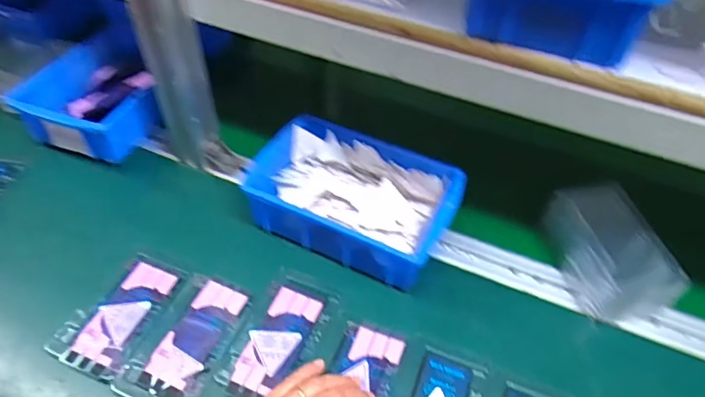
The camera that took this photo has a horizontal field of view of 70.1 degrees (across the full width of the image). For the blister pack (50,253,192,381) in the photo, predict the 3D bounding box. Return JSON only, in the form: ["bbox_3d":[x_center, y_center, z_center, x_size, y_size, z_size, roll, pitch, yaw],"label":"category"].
[{"bbox_3d":[-0.216,0.107,0.472,0.078,0.006,0.118,19,50,12],"label":"blister pack"}]

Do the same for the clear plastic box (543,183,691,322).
[{"bbox_3d":[0.256,0.050,0.513,0.079,0.062,0.131,-5,49,-8],"label":"clear plastic box"}]

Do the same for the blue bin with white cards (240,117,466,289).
[{"bbox_3d":[-0.001,-0.002,0.540,0.211,0.063,0.142,20,51,13],"label":"blue bin with white cards"}]

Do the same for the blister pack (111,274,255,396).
[{"bbox_3d":[-0.149,0.128,0.456,0.075,0.009,0.130,18,50,11],"label":"blister pack"}]

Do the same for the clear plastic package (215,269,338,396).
[{"bbox_3d":[-0.063,0.125,0.461,0.069,0.004,0.129,19,50,13],"label":"clear plastic package"}]

